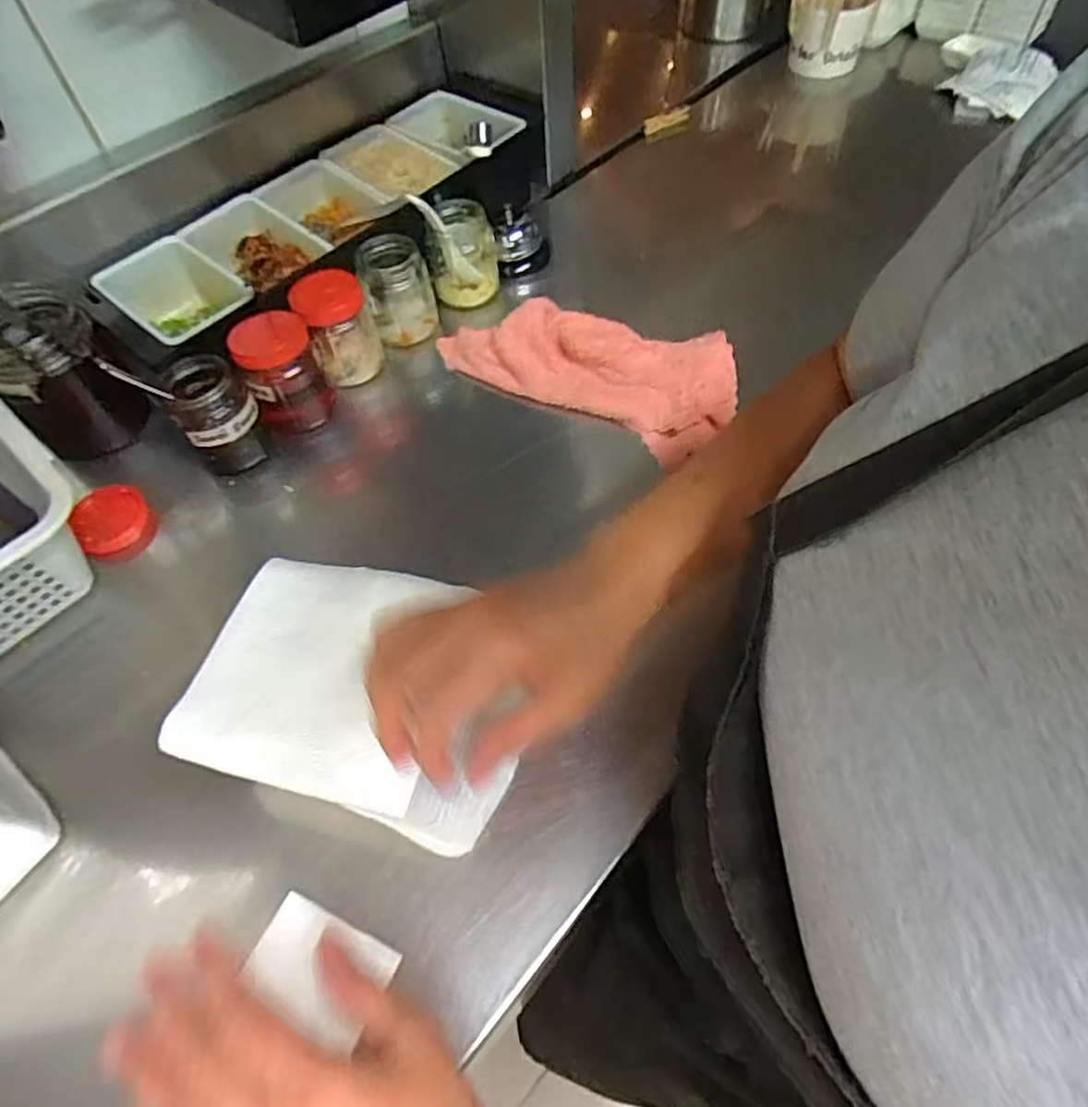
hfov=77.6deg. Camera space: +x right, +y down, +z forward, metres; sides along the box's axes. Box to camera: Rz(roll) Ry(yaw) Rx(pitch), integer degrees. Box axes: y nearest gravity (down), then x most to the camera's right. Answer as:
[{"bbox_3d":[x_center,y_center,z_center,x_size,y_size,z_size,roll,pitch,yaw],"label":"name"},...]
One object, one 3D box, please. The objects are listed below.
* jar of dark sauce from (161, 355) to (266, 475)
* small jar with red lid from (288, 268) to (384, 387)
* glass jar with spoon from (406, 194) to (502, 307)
[{"bbox_3d":[-0.279,-0.113,0.583,0.070,0.094,0.062,-28,59,-14],"label":"jar of dark sauce"},{"bbox_3d":[-0.190,-0.210,0.631,0.061,0.084,0.057,-2,57,3],"label":"small jar with red lid"},{"bbox_3d":[-0.085,-0.310,0.677,0.068,0.112,0.071,-2,57,3],"label":"glass jar with spoon"}]

